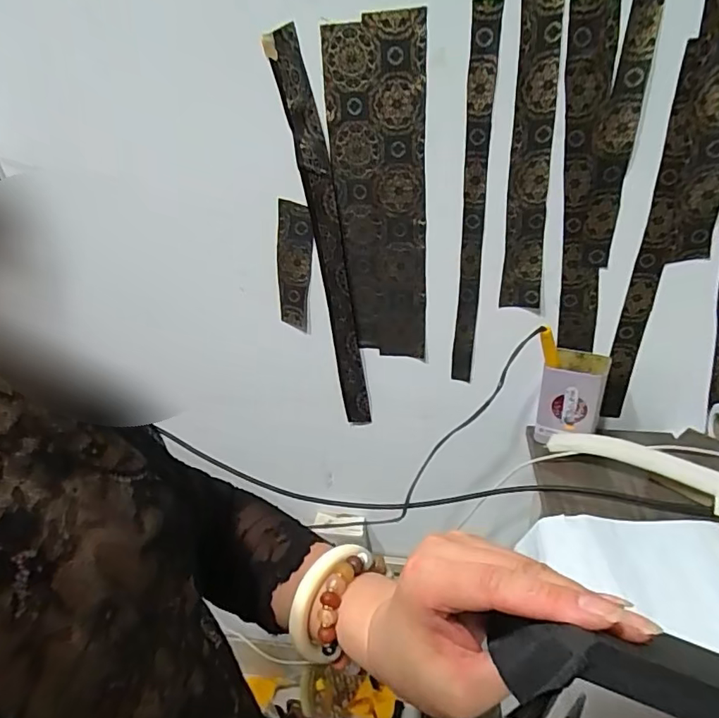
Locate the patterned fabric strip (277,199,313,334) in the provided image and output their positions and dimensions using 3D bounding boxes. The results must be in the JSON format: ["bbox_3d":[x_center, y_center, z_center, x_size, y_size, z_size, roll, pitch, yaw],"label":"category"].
[{"bbox_3d":[-0.090,-0.122,0.694,0.049,0.174,0.012,16,26,17],"label":"patterned fabric strip"}]

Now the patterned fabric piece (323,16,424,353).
[{"bbox_3d":[0.024,-0.186,0.637,0.112,0.398,0.010,2,28,11],"label":"patterned fabric piece"}]

